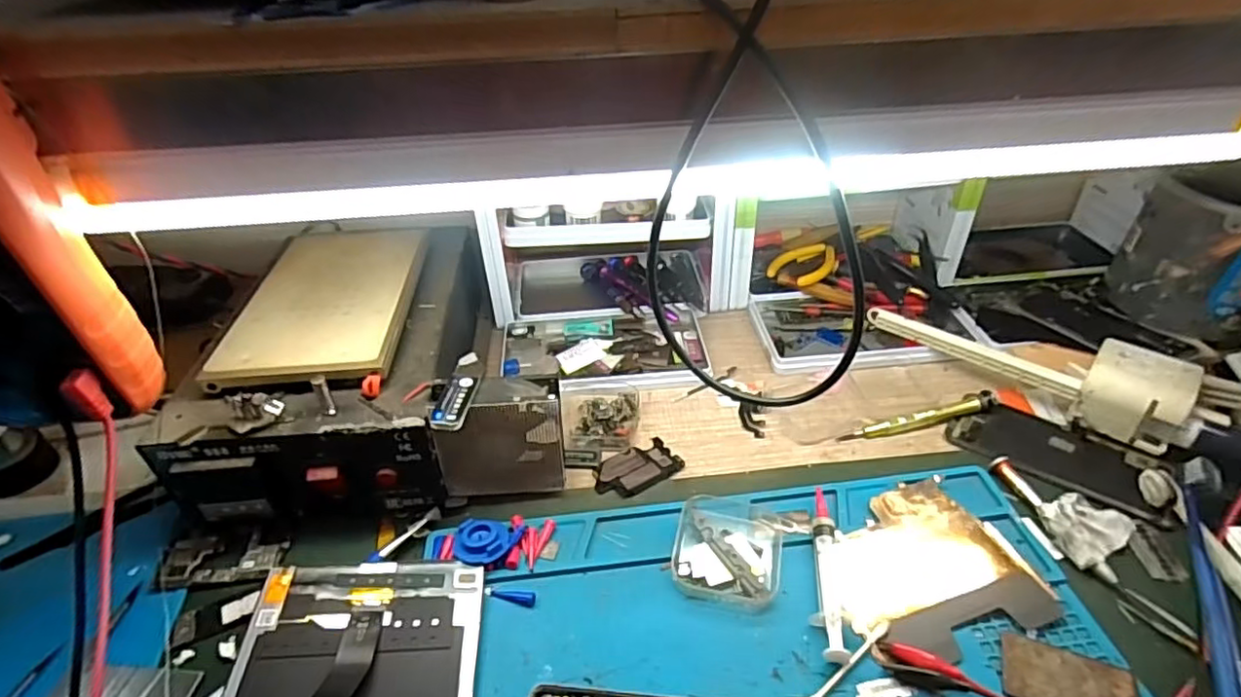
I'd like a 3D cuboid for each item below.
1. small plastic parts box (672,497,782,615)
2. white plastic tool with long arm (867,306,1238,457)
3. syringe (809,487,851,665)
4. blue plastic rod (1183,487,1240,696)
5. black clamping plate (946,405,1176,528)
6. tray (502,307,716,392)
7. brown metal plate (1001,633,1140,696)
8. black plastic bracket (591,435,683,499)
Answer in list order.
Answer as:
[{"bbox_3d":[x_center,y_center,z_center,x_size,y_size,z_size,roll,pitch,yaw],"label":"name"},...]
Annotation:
[{"bbox_3d":[0.066,0.122,0.383,0.062,0.019,0.071,7,38,12],"label":"small plastic parts box"},{"bbox_3d":[0.313,0.009,0.487,0.227,0.056,0.061,26,45,32],"label":"white plastic tool with long arm"},{"bbox_3d":[0.123,0.130,0.369,0.018,0.014,0.109,6,37,10],"label":"syringe"},{"bbox_3d":[0.321,0.141,0.335,0.014,0.013,0.163,18,41,24],"label":"blue plastic rod"},{"bbox_3d":[0.309,0.074,0.442,0.131,0.009,0.075,23,43,29],"label":"black clamping plate"},{"bbox_3d":[-0.015,-0.001,0.550,0.177,0.020,0.096,0,37,2],"label":"tray"},{"bbox_3d":[0.232,0.172,0.320,0.060,0.004,0.036,12,39,18],"label":"brown metal plate"},{"bbox_3d":[0.011,0.086,0.448,0.063,0.004,0.037,-21,41,-23],"label":"black plastic bracket"}]

